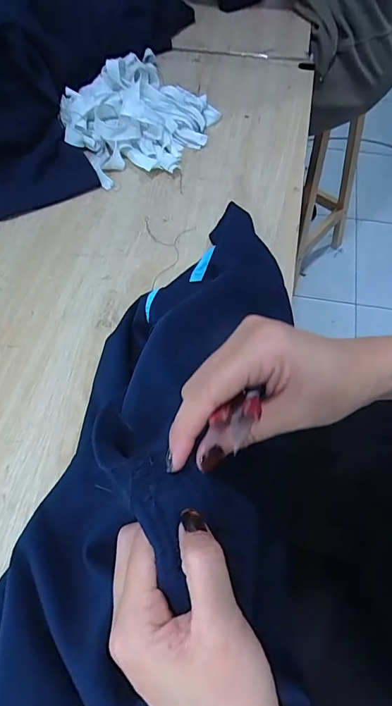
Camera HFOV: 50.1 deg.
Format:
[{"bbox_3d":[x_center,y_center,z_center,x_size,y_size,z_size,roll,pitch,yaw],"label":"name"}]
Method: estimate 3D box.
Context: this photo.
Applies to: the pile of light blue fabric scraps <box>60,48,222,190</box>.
[{"bbox_3d":[-0.084,-0.336,0.576,0.200,0.052,0.215,-34,67,-17],"label":"pile of light blue fabric scraps"}]

